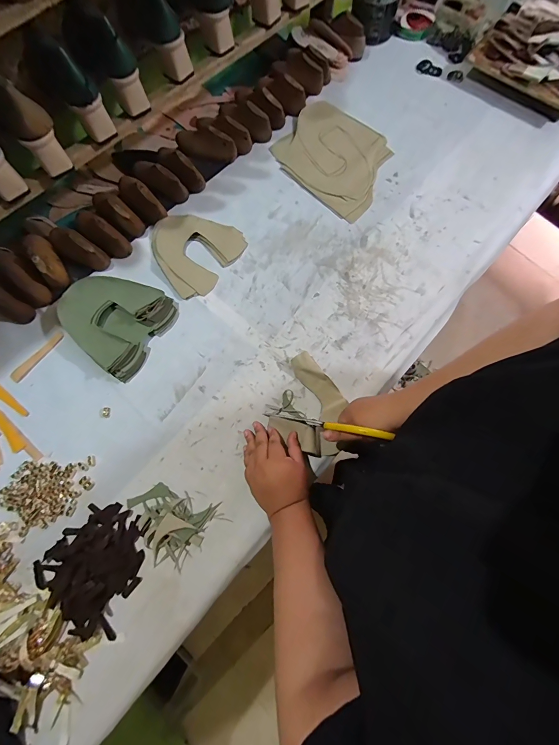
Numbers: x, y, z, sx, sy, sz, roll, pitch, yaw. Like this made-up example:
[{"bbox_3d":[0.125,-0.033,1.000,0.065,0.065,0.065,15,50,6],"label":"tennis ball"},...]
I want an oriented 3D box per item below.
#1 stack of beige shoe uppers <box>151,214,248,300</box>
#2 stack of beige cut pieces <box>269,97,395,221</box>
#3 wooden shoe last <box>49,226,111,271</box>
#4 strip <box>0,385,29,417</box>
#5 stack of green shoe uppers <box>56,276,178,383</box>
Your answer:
[{"bbox_3d":[-0.177,-0.246,0.650,0.168,0.016,0.171,33,77,9],"label":"stack of beige shoe uppers"},{"bbox_3d":[0.123,-0.473,0.718,0.255,0.012,0.224,39,78,11],"label":"stack of beige cut pieces"},{"bbox_3d":[-0.393,-0.246,0.629,0.143,0.053,0.049,30,76,9],"label":"wooden shoe last"},{"bbox_3d":[-0.487,0.039,0.579,0.117,0.007,0.020,34,77,10],"label":"strip"},{"bbox_3d":[-0.303,-0.101,0.595,0.178,0.046,0.170,29,76,9],"label":"stack of green shoe uppers"}]

